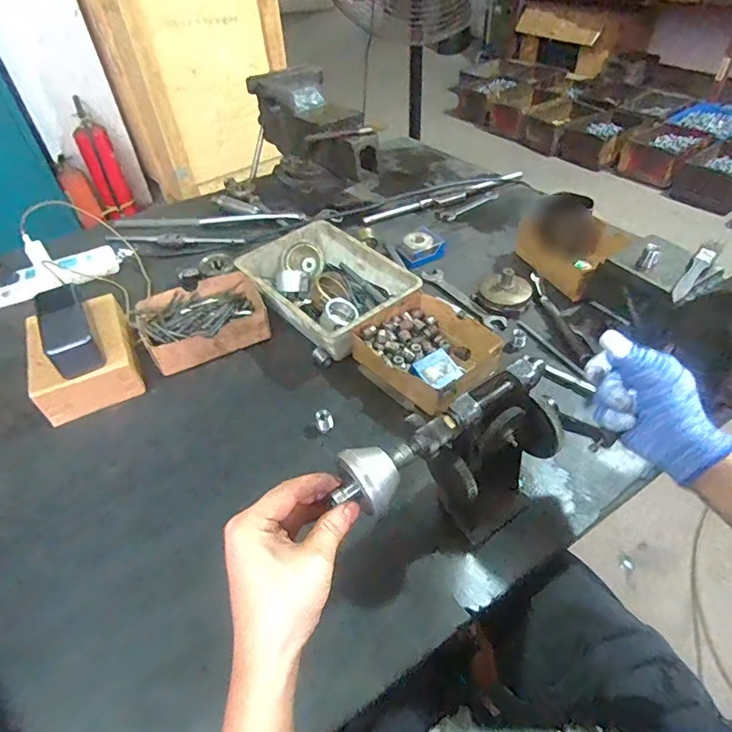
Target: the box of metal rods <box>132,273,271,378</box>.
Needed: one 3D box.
[{"bbox_3d":[-0.237,-0.064,0.711,0.178,0.056,0.140,-22,48,-18],"label":"box of metal rods"}]

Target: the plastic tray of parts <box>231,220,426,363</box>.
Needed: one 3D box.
[{"bbox_3d":[-0.058,-0.123,0.721,0.172,0.056,0.236,-33,52,-26],"label":"plastic tray of parts"}]

